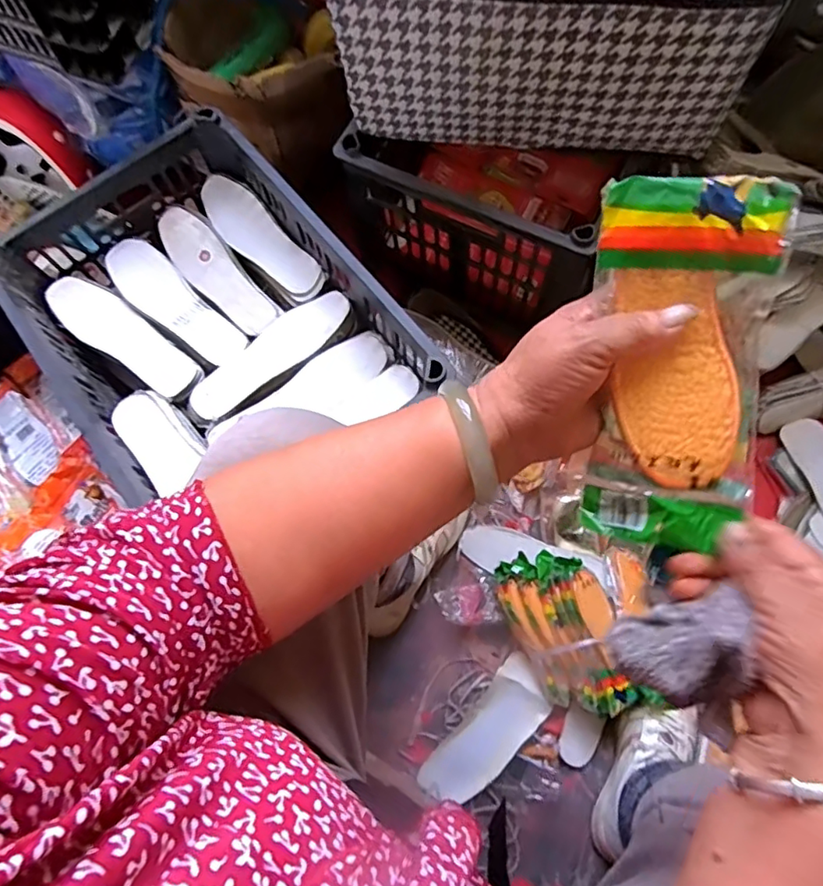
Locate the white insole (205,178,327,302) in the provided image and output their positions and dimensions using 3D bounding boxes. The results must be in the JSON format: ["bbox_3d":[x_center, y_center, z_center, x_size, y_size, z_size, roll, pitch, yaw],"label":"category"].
[{"bbox_3d":[-0.200,-0.269,0.751,0.063,0.031,0.222,-40,78,-9],"label":"white insole"}]

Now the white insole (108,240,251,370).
[{"bbox_3d":[-0.307,-0.179,0.728,0.228,0.021,0.068,43,80,11],"label":"white insole"}]

